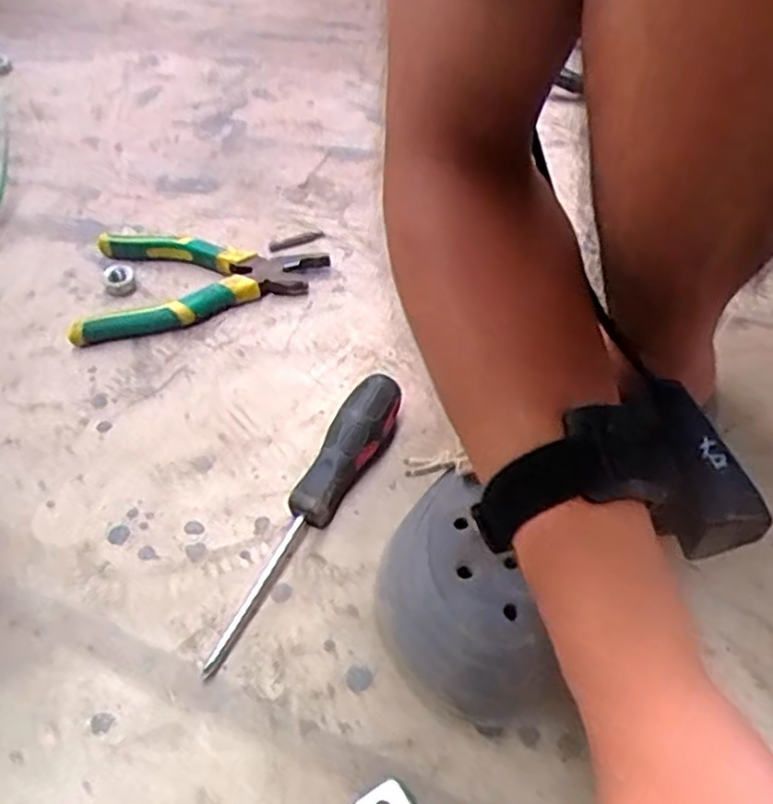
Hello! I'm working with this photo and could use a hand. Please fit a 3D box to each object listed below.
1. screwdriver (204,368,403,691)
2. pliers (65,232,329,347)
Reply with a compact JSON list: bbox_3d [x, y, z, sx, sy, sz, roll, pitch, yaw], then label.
[{"bbox_3d":[-0.042,0.064,0.418,0.031,0.034,0.197,17,52,17],"label":"screwdriver"},{"bbox_3d":[-0.155,-0.112,0.589,0.195,0.022,0.123,-15,50,-10],"label":"pliers"}]

